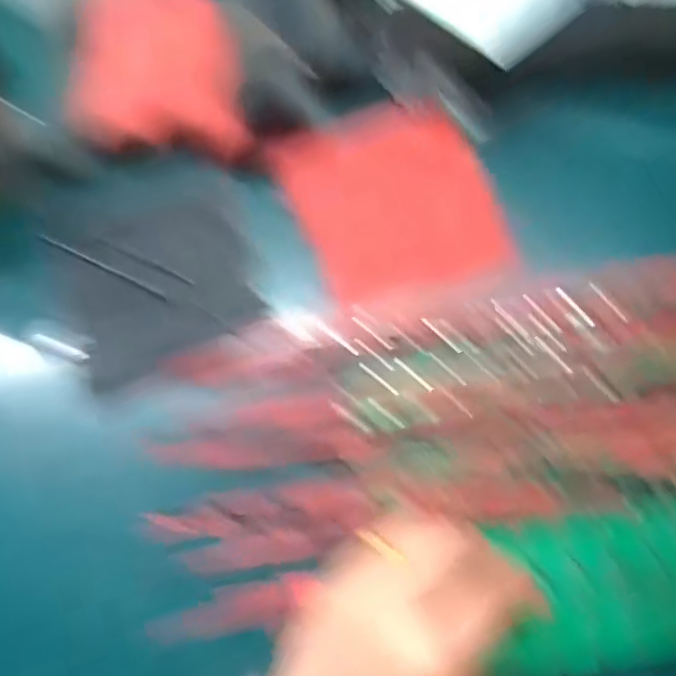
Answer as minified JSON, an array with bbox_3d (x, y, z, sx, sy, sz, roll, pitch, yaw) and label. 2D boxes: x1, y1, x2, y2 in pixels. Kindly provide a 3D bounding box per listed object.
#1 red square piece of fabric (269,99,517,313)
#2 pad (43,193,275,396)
[{"bbox_3d":[0.037,-0.087,0.385,0.120,0.018,0.123,-24,71,-8],"label":"red square piece of fabric"},{"bbox_3d":[-0.110,-0.037,0.382,0.110,0.017,0.106,-23,71,-8],"label":"pad"}]

